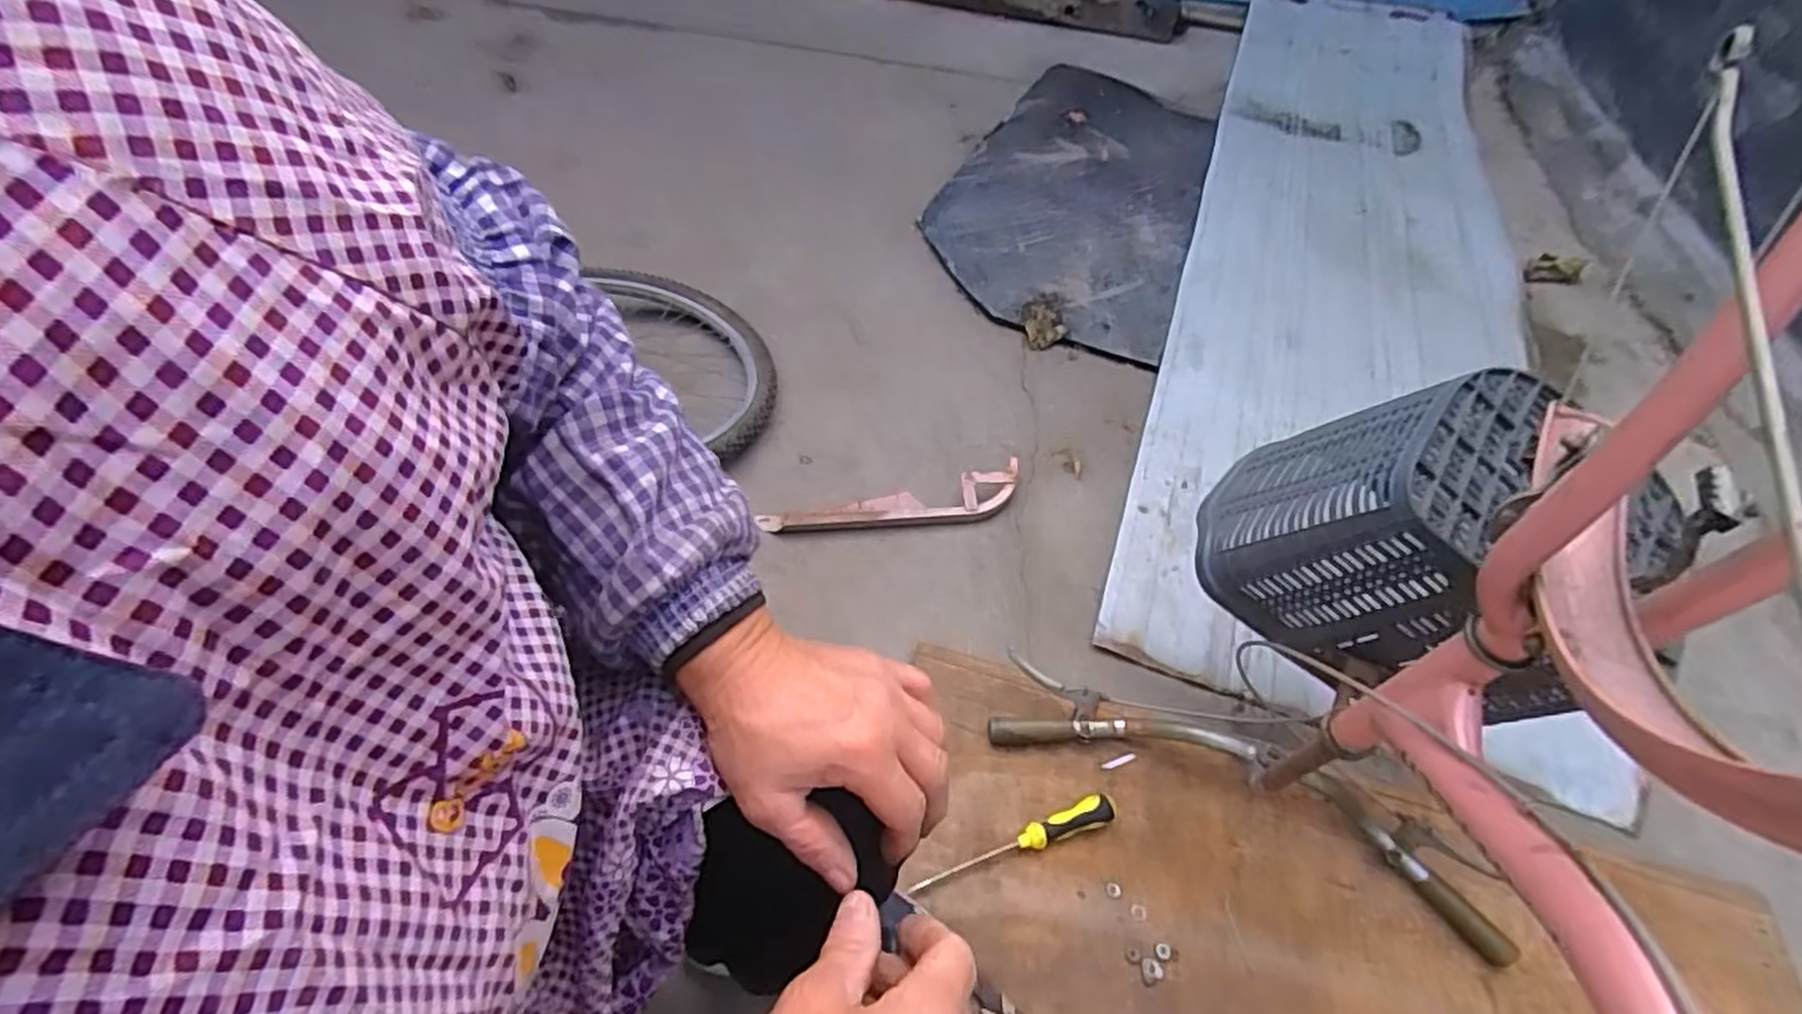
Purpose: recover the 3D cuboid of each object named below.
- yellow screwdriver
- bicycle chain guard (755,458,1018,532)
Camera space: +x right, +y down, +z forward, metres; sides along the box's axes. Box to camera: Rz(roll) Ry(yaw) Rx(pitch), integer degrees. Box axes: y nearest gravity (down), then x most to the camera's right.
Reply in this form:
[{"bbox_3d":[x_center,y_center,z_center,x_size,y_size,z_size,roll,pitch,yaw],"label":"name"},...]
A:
[{"bbox_3d":[0.127,0.369,0.834,0.242,0.028,0.029,-17,54,-14],"label":"yellow screwdriver"},{"bbox_3d":[-0.009,0.003,1.139,0.400,0.039,0.082,-10,53,-10],"label":"bicycle chain guard"}]

